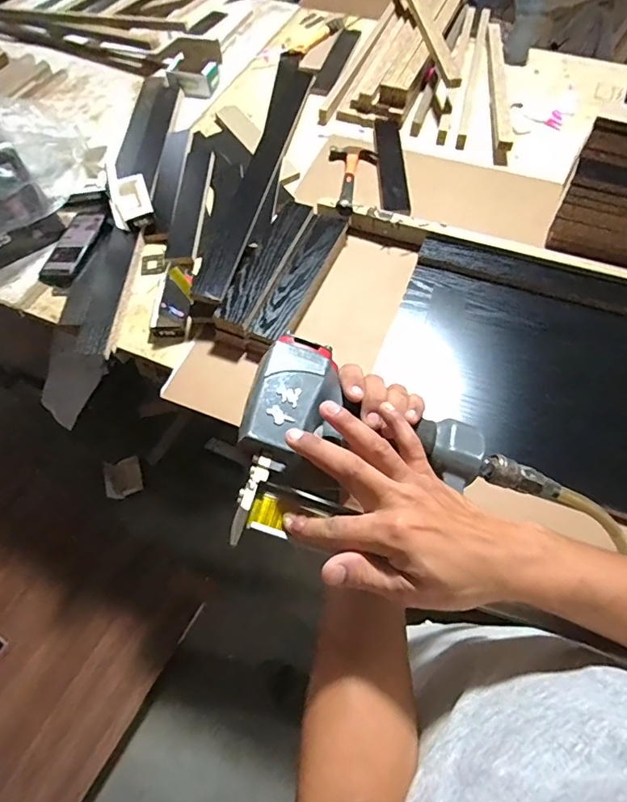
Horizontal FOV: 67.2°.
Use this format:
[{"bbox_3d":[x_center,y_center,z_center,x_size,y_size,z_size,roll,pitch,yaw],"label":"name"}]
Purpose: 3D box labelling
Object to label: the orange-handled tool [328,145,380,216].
[{"bbox_3d":[0.069,-0.441,0.940,0.103,0.033,0.262,6,48,6],"label":"orange-handled tool"}]

